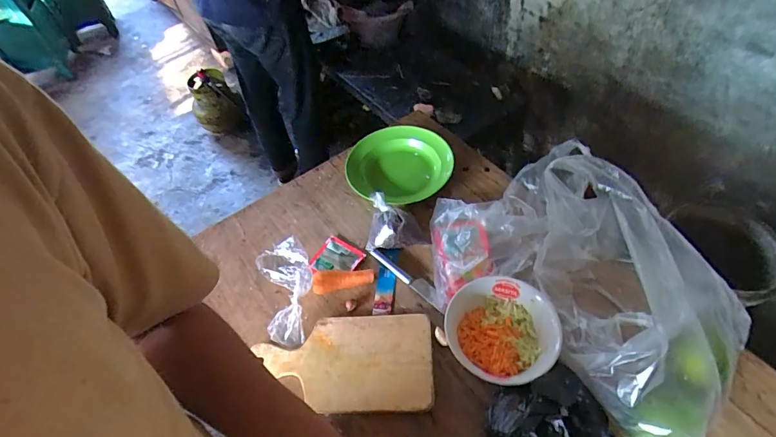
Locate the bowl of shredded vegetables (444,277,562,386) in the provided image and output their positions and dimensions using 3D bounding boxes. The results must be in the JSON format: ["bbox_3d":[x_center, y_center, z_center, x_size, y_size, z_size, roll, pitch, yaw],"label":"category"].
[{"bbox_3d":[0.164,0.165,0.608,0.153,0.053,0.149,-3,52,4],"label":"bowl of shredded vegetables"}]

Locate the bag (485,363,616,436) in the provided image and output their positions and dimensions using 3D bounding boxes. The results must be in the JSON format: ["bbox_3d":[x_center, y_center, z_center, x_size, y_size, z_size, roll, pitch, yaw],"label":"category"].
[{"bbox_3d":[0.198,0.259,0.503,0.135,0.089,0.144,-12,52,-3],"label":"bag"}]

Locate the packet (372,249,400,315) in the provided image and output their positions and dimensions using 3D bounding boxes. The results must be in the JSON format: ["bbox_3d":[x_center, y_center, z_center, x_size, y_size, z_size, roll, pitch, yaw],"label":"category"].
[{"bbox_3d":[-0.004,0.106,0.706,0.031,0.010,0.118,4,53,10],"label":"packet"}]

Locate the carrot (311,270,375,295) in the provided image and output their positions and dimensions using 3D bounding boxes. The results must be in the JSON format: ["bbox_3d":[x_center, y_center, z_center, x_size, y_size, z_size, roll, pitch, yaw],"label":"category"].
[{"bbox_3d":[-0.076,0.103,0.705,0.102,0.026,0.031,-11,52,-2],"label":"carrot"}]

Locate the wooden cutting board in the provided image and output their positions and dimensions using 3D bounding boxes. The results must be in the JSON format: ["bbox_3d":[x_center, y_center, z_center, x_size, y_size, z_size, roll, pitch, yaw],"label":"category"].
[{"bbox_3d":[-0.064,0.217,0.624,0.258,0.021,0.139,-3,52,4],"label":"wooden cutting board"}]

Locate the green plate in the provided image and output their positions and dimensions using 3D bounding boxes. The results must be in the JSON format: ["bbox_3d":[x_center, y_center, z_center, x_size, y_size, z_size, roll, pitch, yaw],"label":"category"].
[{"bbox_3d":[0.017,-0.114,0.837,0.202,0.073,0.194,-3,52,4],"label":"green plate"}]

